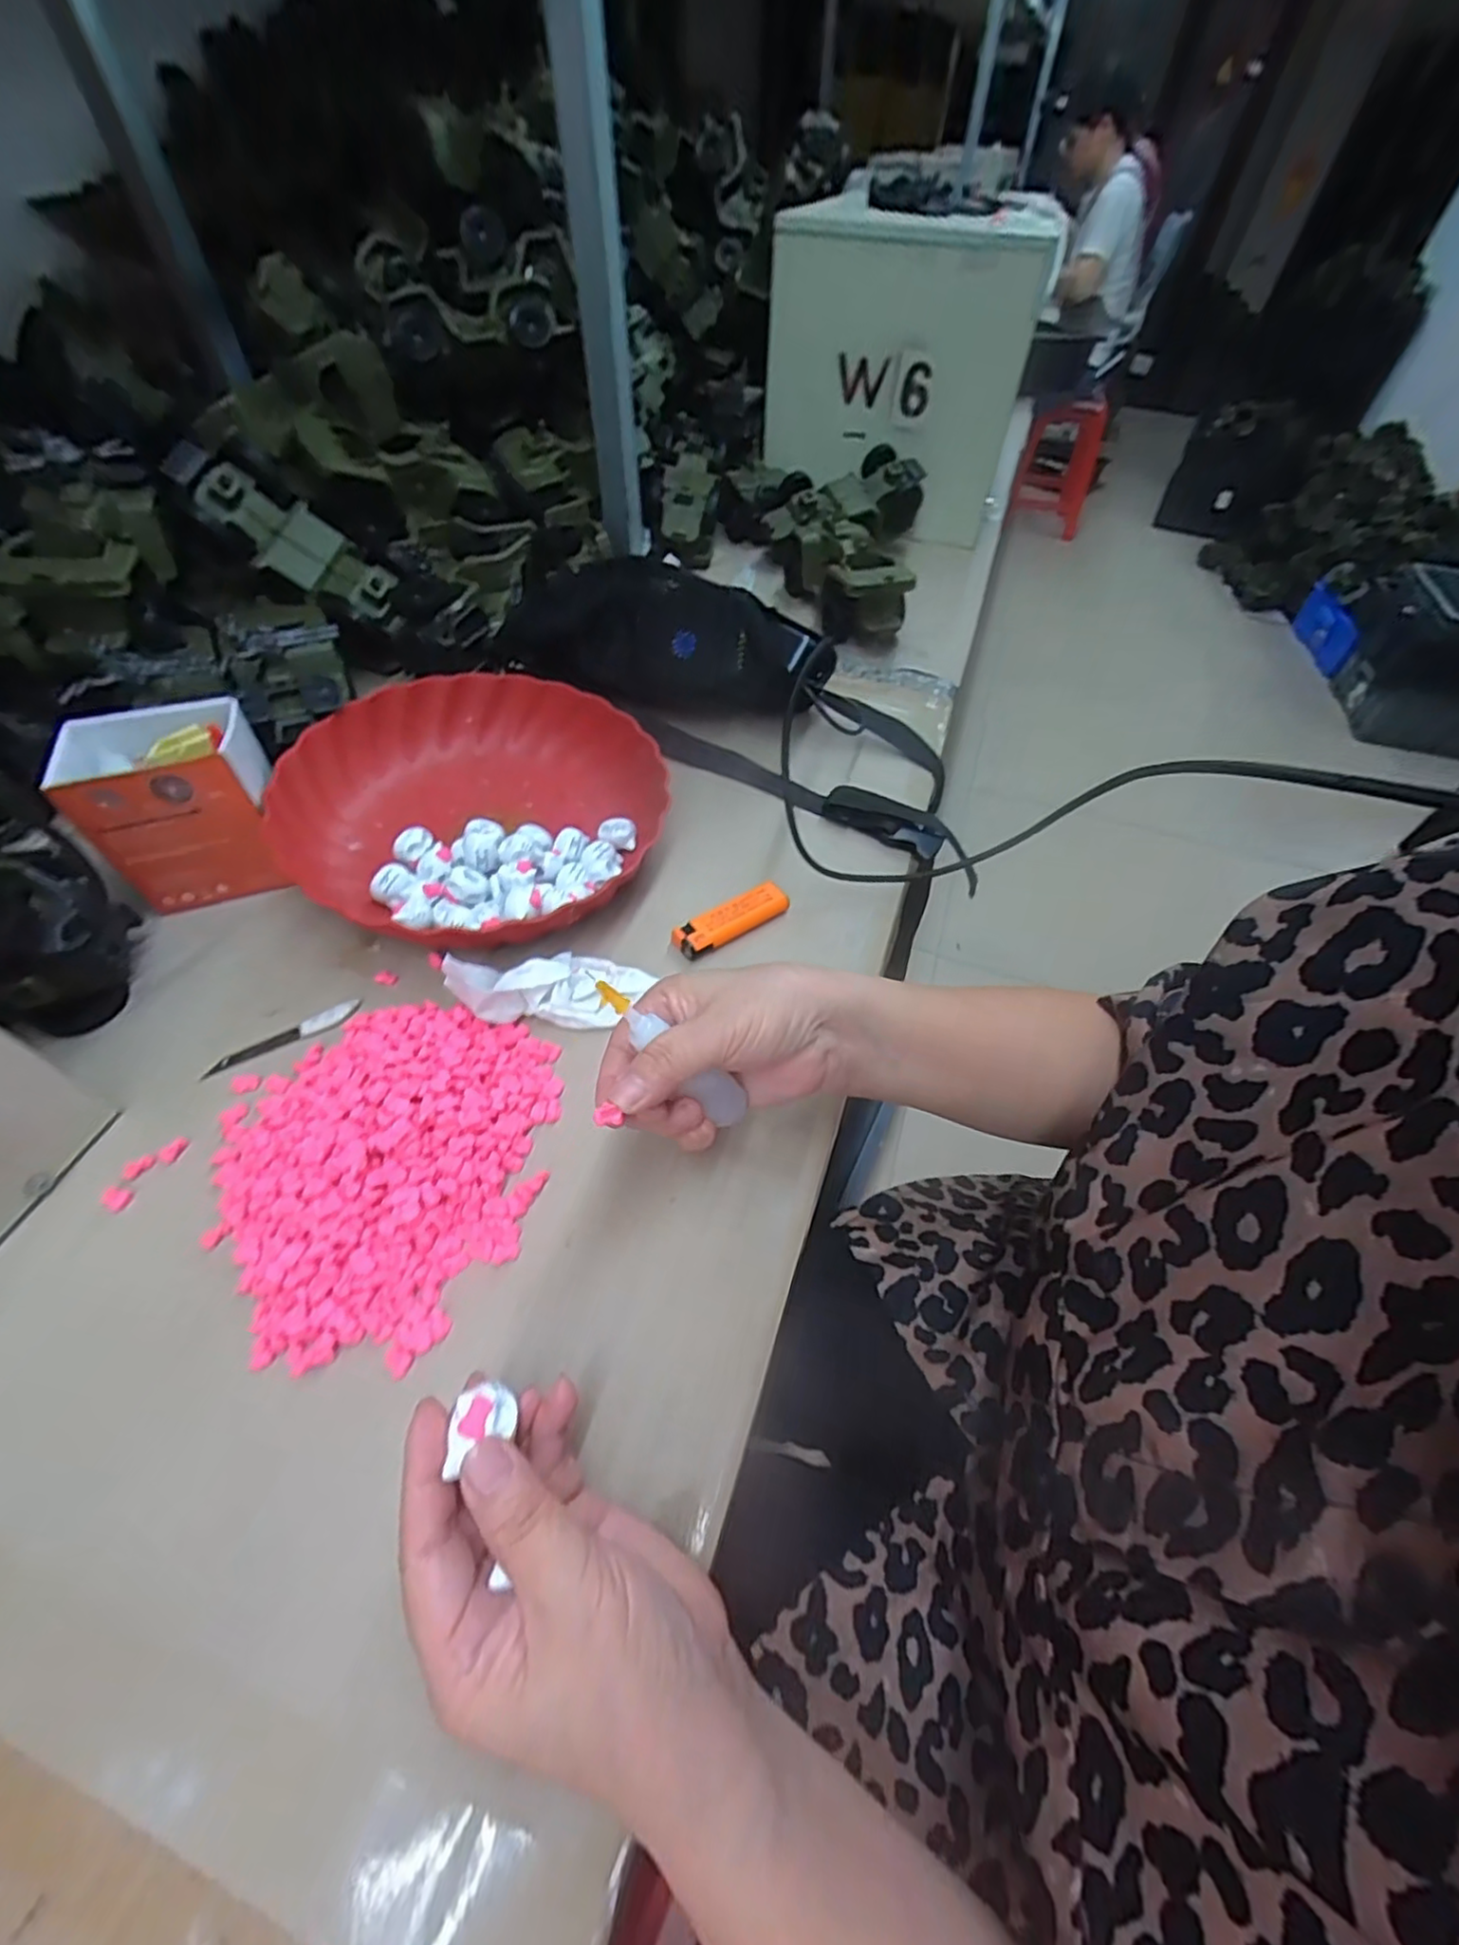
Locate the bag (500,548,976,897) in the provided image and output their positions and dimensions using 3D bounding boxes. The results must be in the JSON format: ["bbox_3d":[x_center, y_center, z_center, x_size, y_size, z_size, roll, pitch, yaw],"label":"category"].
[{"bbox_3d":[0.013,-0.234,0.526,0.375,0.104,0.130,26,56,16],"label":"bag"}]

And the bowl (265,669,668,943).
[{"bbox_3d":[-0.171,-0.118,0.458,0.217,0.056,0.220,1,53,-2],"label":"bowl"}]

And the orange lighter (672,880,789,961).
[{"bbox_3d":[0.002,-0.034,0.425,0.081,0.010,0.023,-29,60,-22],"label":"orange lighter"}]

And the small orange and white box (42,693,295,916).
[{"bbox_3d":[-0.335,-0.101,0.407,0.092,0.092,0.069,-14,55,-13],"label":"small orange and white box"}]

